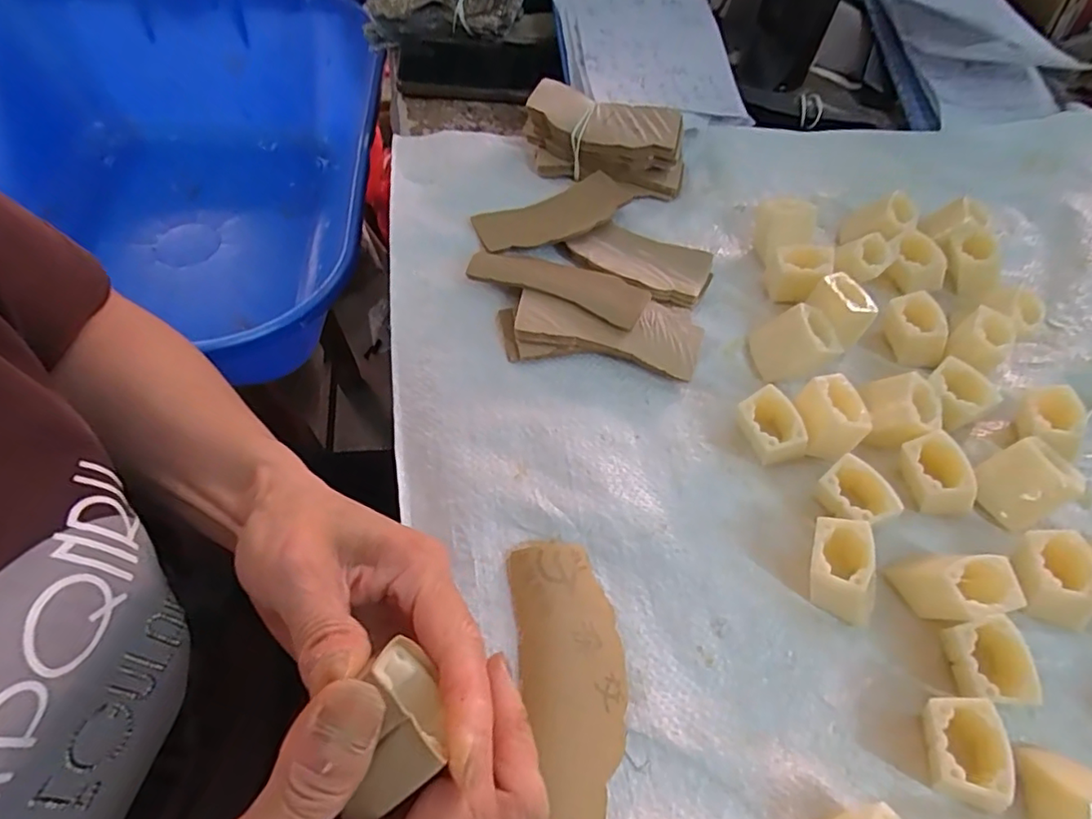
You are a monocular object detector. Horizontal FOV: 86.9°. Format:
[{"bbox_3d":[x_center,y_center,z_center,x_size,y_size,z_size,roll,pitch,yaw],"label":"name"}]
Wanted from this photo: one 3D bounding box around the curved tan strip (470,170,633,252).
[{"bbox_3d":[0.007,-0.137,0.409,0.111,0.009,0.049,-25,59,-17],"label":"curved tan strip"}]

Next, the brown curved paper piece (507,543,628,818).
[{"bbox_3d":[0.013,0.115,0.254,0.046,0.009,0.113,-5,58,-8],"label":"brown curved paper piece"}]

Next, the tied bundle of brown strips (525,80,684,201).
[{"bbox_3d":[0.043,-0.201,0.436,0.124,0.044,0.047,23,58,10],"label":"tied bundle of brown strips"}]

